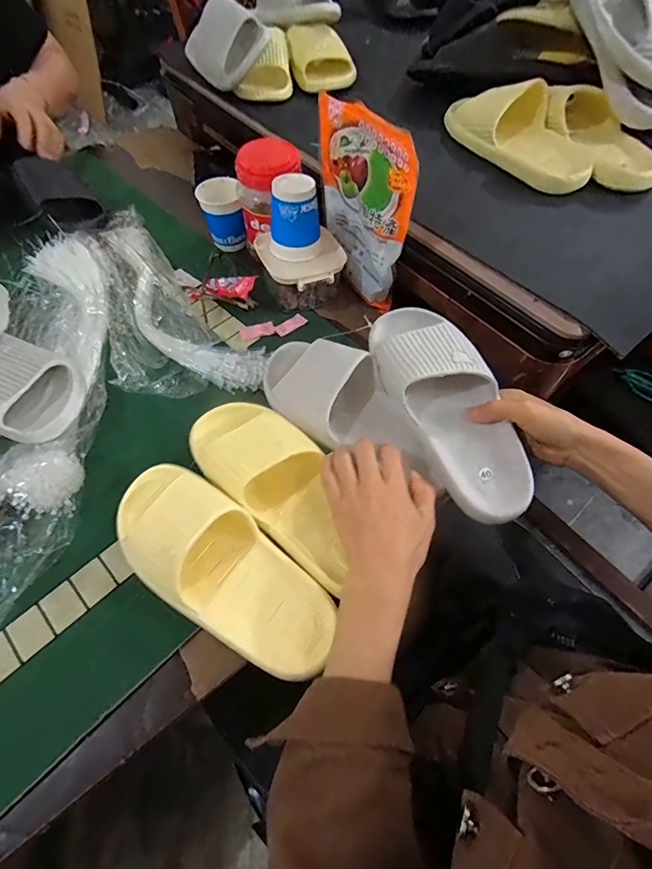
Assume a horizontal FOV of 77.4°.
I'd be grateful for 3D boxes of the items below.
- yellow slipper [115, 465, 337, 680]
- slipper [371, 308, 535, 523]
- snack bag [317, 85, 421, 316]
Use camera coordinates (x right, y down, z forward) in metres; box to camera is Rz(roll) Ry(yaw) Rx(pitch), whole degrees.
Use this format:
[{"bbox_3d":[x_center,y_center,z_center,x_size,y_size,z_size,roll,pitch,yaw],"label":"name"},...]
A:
[{"bbox_3d":[-0.096,0.117,0.364,0.229,0.054,0.096,39,67,7],"label":"yellow slipper"},{"bbox_3d":[0.127,-0.035,0.420,0.096,0.058,0.248,-20,71,-11],"label":"slipper"},{"bbox_3d":[0.044,-0.288,0.514,0.029,0.210,0.161,-25,63,-13],"label":"snack bag"}]

